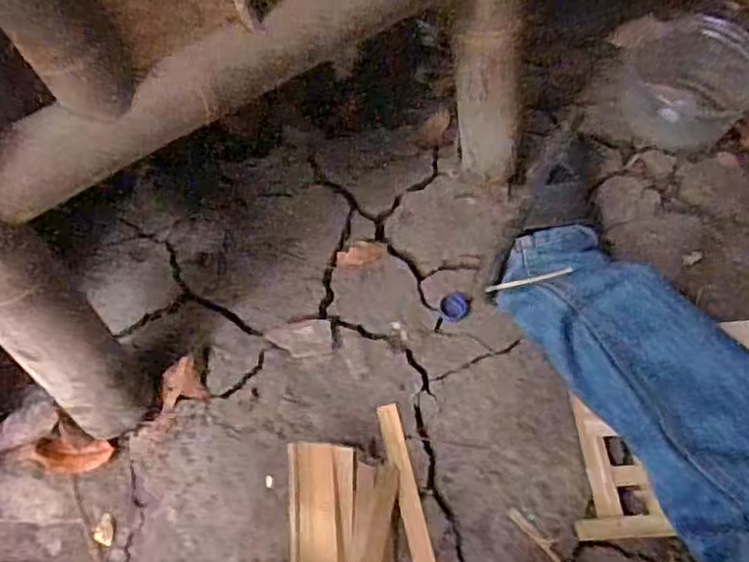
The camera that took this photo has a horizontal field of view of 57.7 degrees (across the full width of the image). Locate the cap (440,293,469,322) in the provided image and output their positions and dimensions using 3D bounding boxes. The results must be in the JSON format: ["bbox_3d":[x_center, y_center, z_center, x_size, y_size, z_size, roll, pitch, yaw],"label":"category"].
[{"bbox_3d":[0.098,0.033,0.818,0.033,0.025,0.033,-2,58,3],"label":"cap"}]

